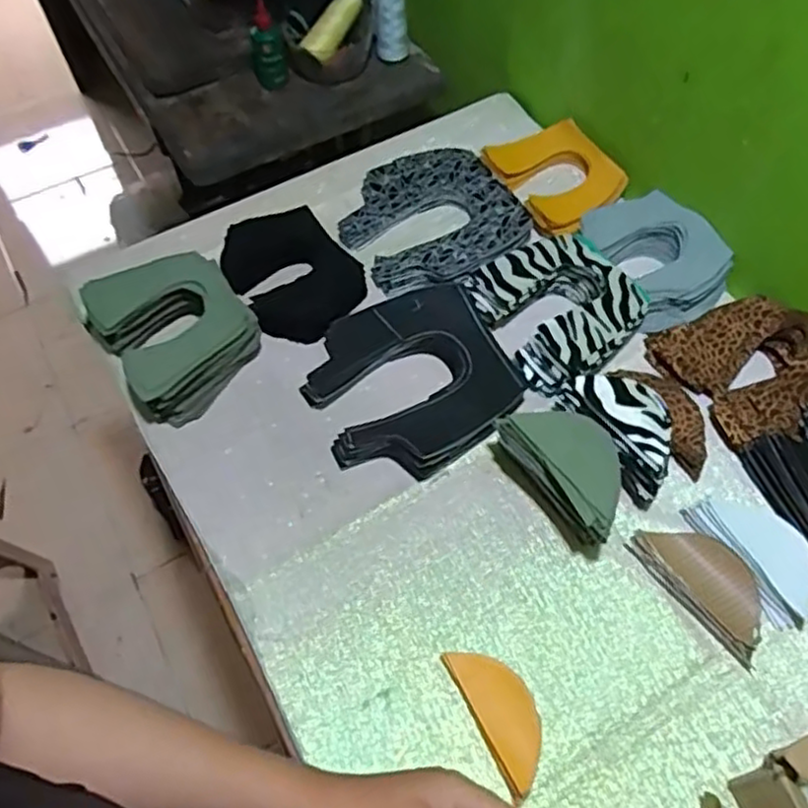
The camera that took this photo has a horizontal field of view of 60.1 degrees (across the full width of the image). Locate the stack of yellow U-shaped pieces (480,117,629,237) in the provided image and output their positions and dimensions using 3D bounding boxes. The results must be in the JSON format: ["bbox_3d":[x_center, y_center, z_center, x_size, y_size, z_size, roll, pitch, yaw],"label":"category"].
[{"bbox_3d":[0.179,-0.273,0.833,0.123,0.028,0.163,-24,61,-13],"label":"stack of yellow U-shaped pieces"}]

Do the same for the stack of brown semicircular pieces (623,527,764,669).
[{"bbox_3d":[0.251,0.145,0.578,0.059,0.017,0.121,-34,63,-18],"label":"stack of brown semicircular pieces"}]

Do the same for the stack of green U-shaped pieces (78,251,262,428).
[{"bbox_3d":[-0.233,-0.078,0.712,0.140,0.065,0.172,-33,63,-17],"label":"stack of green U-shaped pieces"}]

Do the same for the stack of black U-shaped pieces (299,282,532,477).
[{"bbox_3d":[0.005,-0.026,0.682,0.188,0.030,0.186,-21,60,-11],"label":"stack of black U-shaped pieces"}]

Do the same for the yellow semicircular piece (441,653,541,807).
[{"bbox_3d":[0.077,0.238,0.539,0.046,0.011,0.109,-24,61,-13],"label":"yellow semicircular piece"}]

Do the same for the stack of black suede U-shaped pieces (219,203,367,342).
[{"bbox_3d":[-0.121,-0.144,0.762,0.123,0.022,0.169,-29,62,-16],"label":"stack of black suede U-shaped pieces"}]

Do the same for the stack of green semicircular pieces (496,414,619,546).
[{"bbox_3d":[0.137,0.053,0.592,0.052,0.089,0.126,-31,62,-17],"label":"stack of green semicircular pieces"}]

